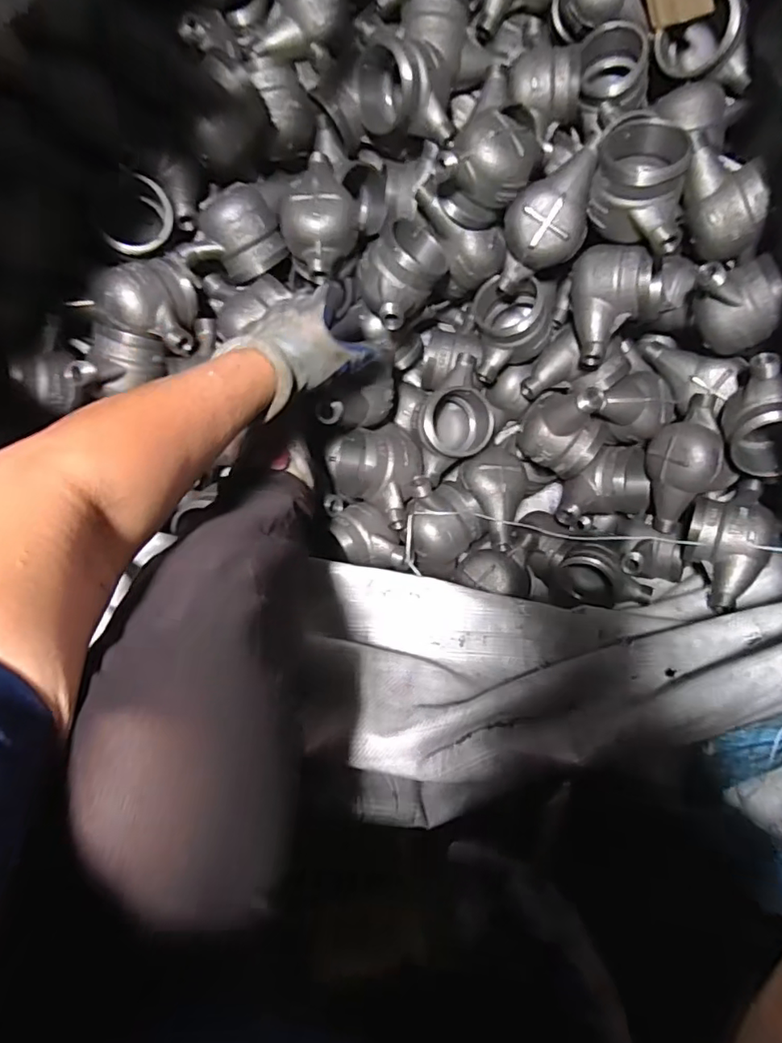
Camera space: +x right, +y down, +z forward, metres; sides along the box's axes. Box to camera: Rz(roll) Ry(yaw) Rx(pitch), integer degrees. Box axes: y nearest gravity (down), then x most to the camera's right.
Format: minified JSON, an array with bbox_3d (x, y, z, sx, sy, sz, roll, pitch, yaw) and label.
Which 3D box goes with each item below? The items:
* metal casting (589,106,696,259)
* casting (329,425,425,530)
[{"bbox_3d":[0.233,-0.314,0.522,0.076,0.081,0.114,2,93,-6],"label":"metal casting"},{"bbox_3d":[-0.013,-0.055,0.624,0.104,0.086,0.124,-15,94,-5],"label":"casting"}]

